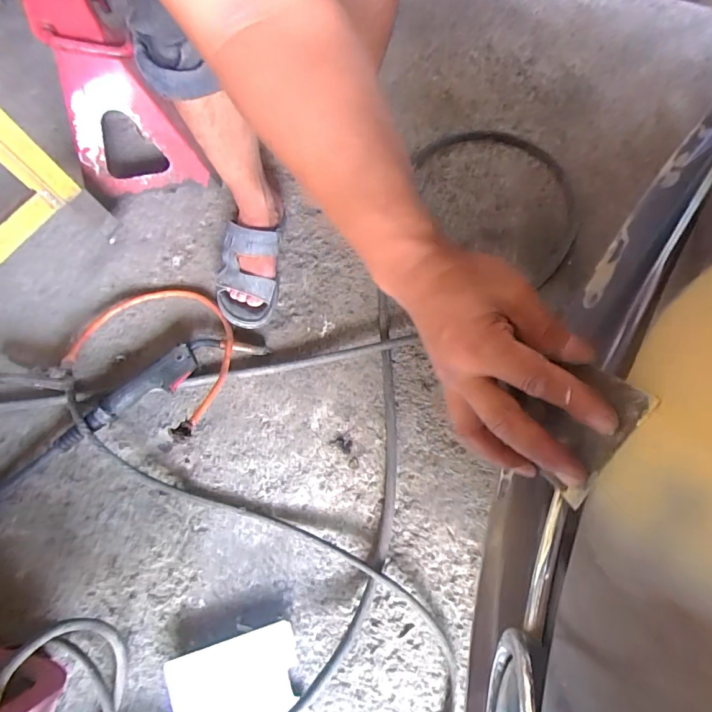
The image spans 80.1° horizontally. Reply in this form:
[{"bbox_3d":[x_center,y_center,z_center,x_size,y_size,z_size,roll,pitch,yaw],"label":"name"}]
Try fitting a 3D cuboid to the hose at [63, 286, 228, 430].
[{"bbox_3d":[-0.321,-0.031,0.700,0.291,0.034,0.208,20,60,17],"label":"hose"}]

